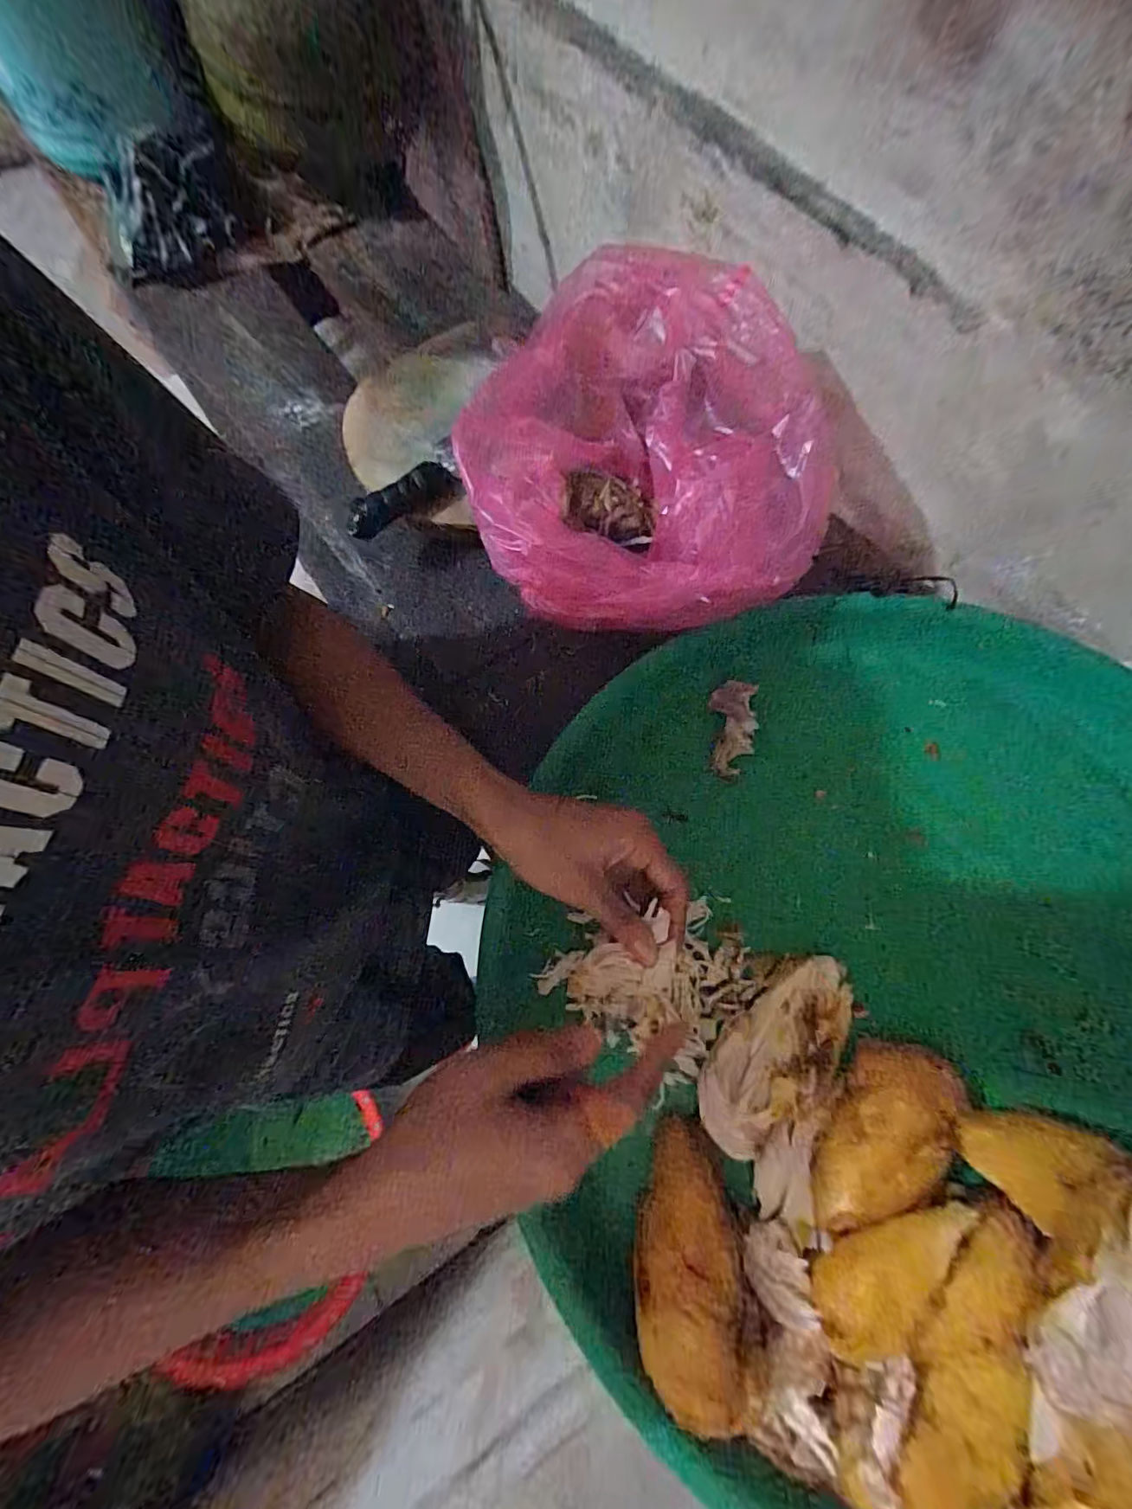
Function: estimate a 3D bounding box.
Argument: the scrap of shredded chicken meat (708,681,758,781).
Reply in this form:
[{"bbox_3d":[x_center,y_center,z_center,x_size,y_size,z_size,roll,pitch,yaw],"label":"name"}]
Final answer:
[{"bbox_3d":[0.136,-0.020,0.416,0.037,0.005,0.079,6,90,3],"label":"scrap of shredded chicken meat"}]

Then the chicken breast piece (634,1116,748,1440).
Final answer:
[{"bbox_3d":[0.070,0.291,0.292,0.056,0.031,0.125,5,49,3],"label":"chicken breast piece"}]

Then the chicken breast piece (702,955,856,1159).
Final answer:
[{"bbox_3d":[0.146,0.198,0.331,0.137,0.033,0.067,-42,78,-10],"label":"chicken breast piece"}]

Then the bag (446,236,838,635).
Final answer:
[{"bbox_3d":[0.055,-0.271,0.426,0.248,0.113,0.314,0,74,1],"label":"bag"}]

